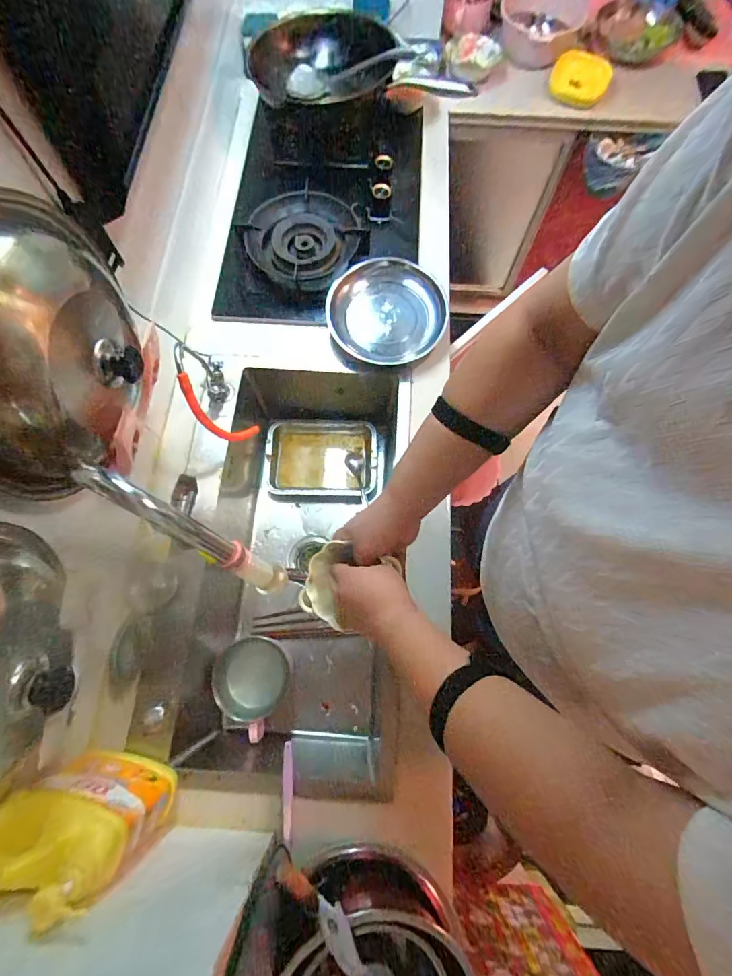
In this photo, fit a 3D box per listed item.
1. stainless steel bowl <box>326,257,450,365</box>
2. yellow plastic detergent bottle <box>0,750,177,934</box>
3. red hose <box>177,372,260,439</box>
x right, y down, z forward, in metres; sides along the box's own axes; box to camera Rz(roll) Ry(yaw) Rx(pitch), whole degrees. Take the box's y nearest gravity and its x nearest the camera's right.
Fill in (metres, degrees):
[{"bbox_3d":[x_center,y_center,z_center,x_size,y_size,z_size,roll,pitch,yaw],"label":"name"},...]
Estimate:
[{"bbox_3d":[0.043,-0.355,0.858,0.224,0.060,0.226,0,72,-1],"label":"stainless steel bowl"},{"bbox_3d":[-0.328,0.391,0.488,0.144,0.225,0.079,18,72,5],"label":"yellow plastic detergent bottle"},{"bbox_3d":[-0.233,-0.110,0.670,0.013,0.184,0.059,-7,70,20],"label":"red hose"}]

